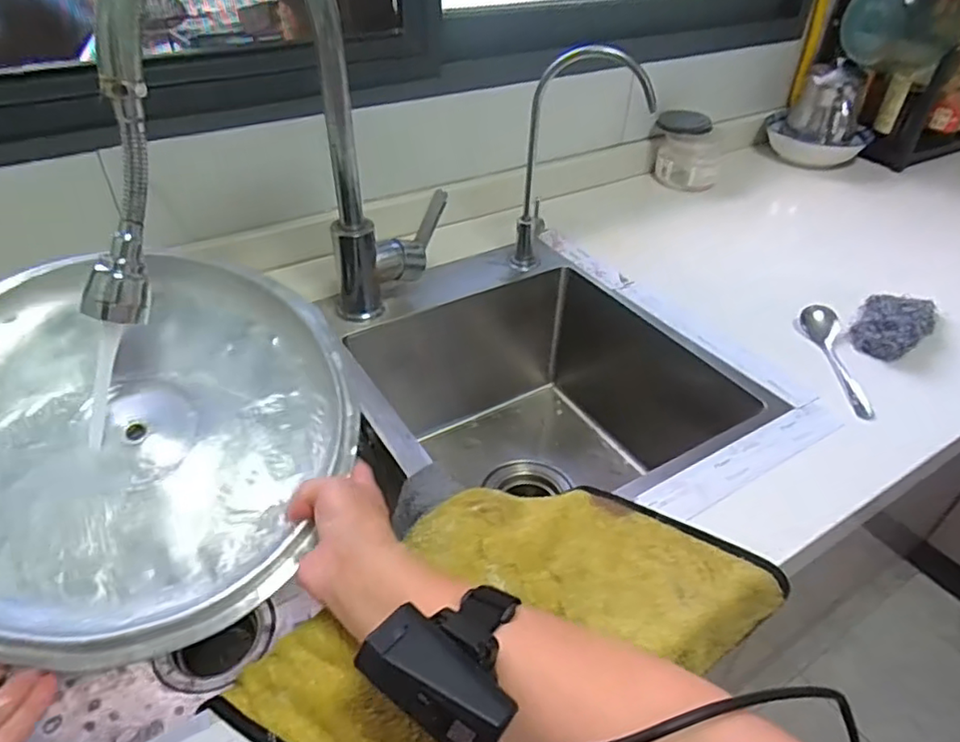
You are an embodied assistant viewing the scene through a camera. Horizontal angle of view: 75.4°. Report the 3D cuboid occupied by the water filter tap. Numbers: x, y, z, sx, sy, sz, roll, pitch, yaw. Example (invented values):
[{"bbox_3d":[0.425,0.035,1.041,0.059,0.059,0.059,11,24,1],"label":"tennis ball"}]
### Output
[{"bbox_3d":[0.115,-0.232,0.715,0.133,0.253,0.048,7,39,5],"label":"water filter tap"}]

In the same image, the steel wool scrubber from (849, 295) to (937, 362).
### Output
[{"bbox_3d":[0.449,-0.051,0.676,0.066,0.033,0.103,28,46,28],"label":"steel wool scrubber"}]

